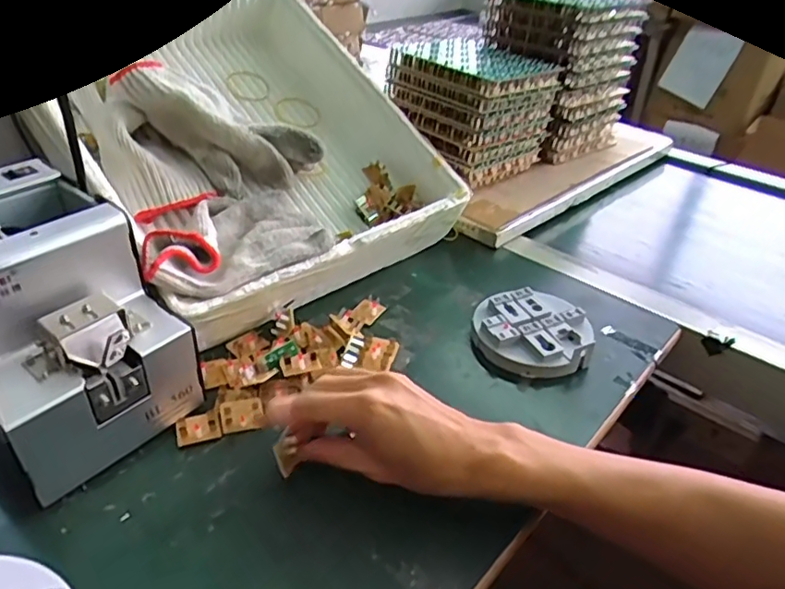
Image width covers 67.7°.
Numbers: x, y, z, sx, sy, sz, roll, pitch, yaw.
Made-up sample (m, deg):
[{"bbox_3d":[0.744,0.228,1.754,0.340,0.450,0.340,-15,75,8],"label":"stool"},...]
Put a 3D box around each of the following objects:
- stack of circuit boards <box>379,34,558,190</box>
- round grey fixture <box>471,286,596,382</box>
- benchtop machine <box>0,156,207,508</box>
[{"bbox_3d":[0.096,-0.234,0.735,0.153,0.118,0.157,-28,46,-36],"label":"stack of circuit boards"},{"bbox_3d":[0.123,0.038,0.521,0.095,0.038,0.091,2,36,-2],"label":"round grey fixture"},{"bbox_3d":[-0.232,0.013,0.398,0.163,0.146,0.120,30,43,32],"label":"benchtop machine"}]

